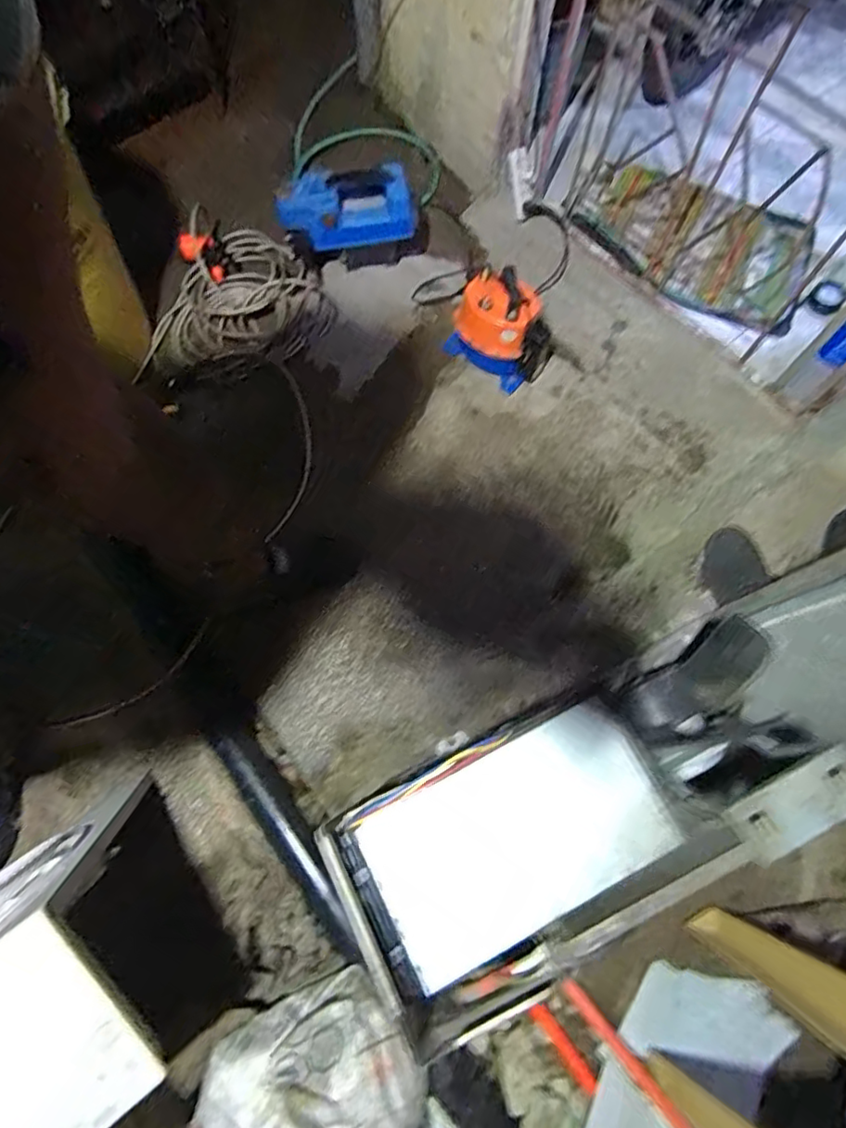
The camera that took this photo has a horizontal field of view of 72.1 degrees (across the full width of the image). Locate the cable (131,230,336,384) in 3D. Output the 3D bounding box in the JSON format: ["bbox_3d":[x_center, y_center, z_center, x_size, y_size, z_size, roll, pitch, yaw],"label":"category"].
[{"bbox_3d":[-0.452,-0.582,1.389,0.381,0.073,0.489,31,75,9],"label":"cable"}]

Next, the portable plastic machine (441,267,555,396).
[{"bbox_3d":[0.180,-0.528,1.294,0.212,0.194,0.151,33,75,9],"label":"portable plastic machine"}]

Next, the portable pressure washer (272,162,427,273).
[{"bbox_3d":[-0.167,-0.818,1.390,0.347,0.173,0.150,0,73,0],"label":"portable pressure washer"}]

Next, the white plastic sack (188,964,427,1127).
[{"bbox_3d":[-0.170,0.783,0.852,0.299,0.172,0.248,-34,76,-10],"label":"white plastic sack"}]

